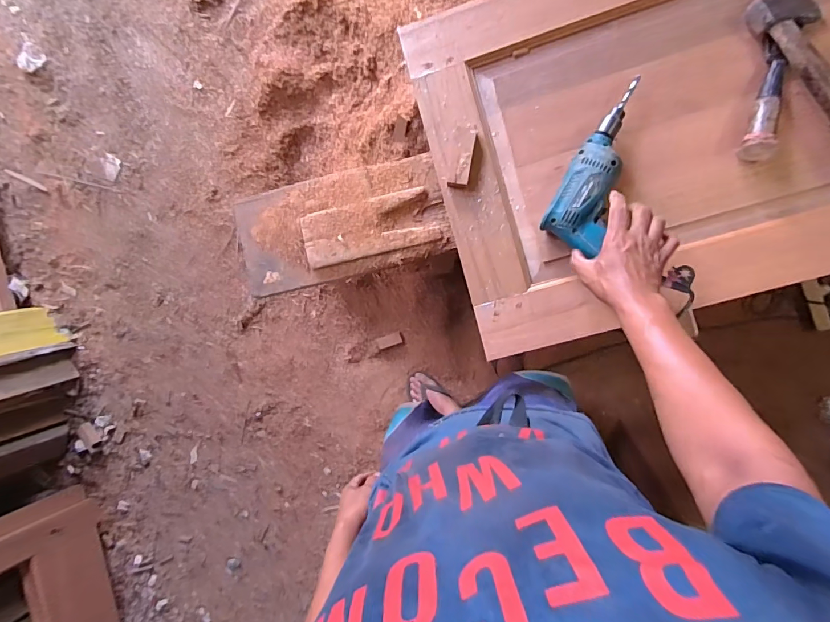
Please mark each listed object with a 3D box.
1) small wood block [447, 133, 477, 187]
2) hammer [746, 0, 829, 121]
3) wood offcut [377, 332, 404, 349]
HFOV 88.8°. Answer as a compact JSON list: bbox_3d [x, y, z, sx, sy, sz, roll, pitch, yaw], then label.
[{"bbox_3d":[0.078,-0.253,0.709,0.037,0.021,0.086,10,94,6],"label":"small wood block"},{"bbox_3d":[0.604,-0.346,0.617,0.098,0.039,0.315,-24,81,7],"label":"hammer"},{"bbox_3d":[-0.084,0.104,1.468,0.094,0.019,0.043,-19,90,7],"label":"wood offcut"}]

